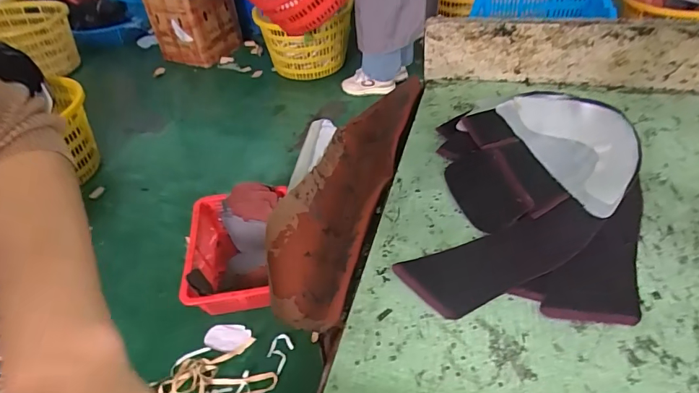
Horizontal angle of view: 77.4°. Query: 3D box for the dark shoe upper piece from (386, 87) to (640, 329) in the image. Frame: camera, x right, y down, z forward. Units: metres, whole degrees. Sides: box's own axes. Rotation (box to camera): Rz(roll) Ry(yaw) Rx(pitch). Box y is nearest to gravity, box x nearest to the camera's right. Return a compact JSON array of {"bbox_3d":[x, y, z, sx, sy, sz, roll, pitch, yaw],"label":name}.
[{"bbox_3d":[0.142,-0.006,0.350,0.162,0.048,0.228,11,45,18],"label":"dark shoe upper piece"}]

